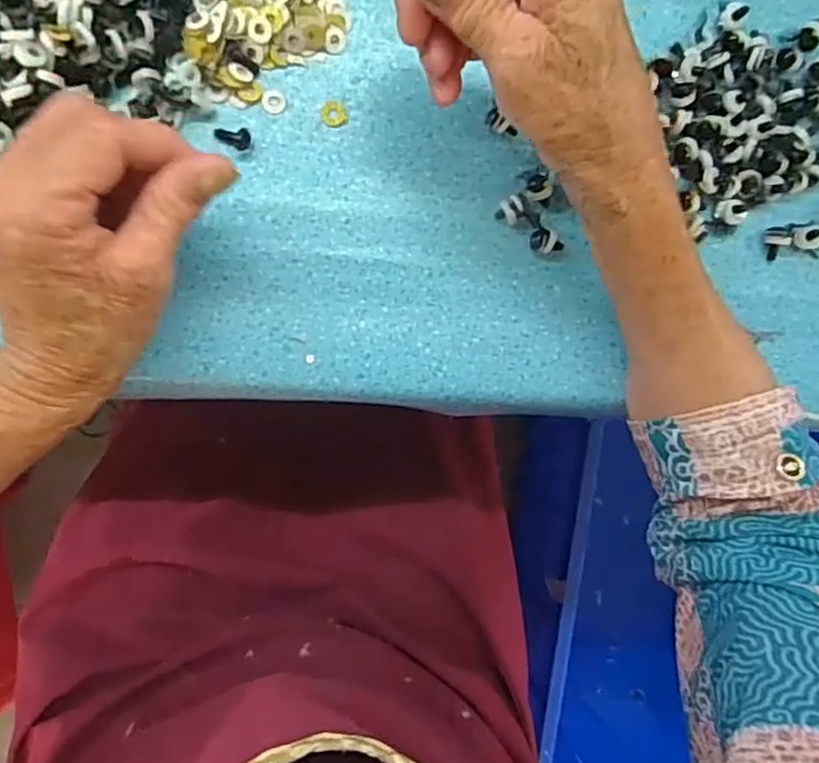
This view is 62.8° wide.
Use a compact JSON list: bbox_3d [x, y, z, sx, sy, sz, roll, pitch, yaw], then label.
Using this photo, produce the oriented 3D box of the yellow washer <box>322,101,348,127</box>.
[{"bbox_3d":[-0.037,-0.130,0.326,0.013,0.004,0.012,-1,94,-9],"label":"yellow washer"}]

